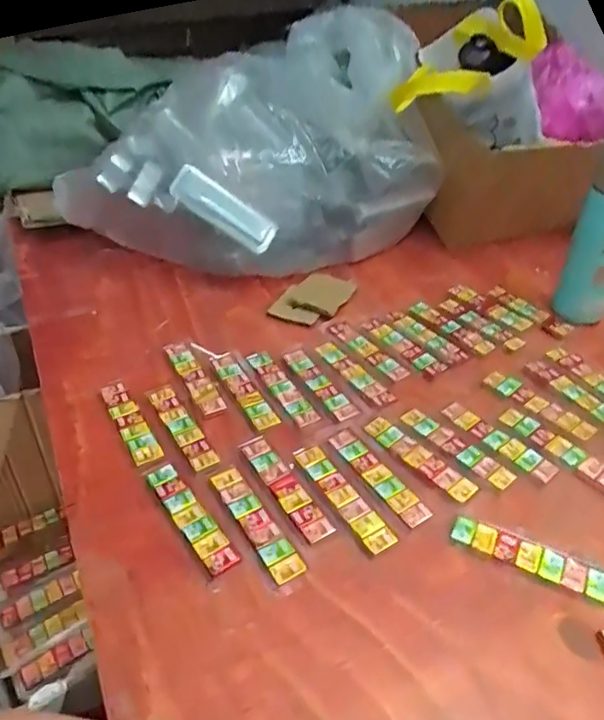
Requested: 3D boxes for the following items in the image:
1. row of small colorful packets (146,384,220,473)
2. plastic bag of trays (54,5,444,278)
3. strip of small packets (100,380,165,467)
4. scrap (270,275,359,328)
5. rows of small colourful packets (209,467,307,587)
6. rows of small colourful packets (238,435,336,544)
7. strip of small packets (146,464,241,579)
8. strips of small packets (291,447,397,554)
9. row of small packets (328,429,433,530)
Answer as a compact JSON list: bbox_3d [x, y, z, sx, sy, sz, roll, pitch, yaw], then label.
[{"bbox_3d":[-0.115,0.062,0.546,0.025,0.008,0.116,-21,43,-24],"label":"row of small colorful packets"},{"bbox_3d":[-0.061,-0.277,0.774,0.469,0.258,0.255,-20,43,-23],"label":"plastic bag of trays"},{"bbox_3d":[-0.165,0.059,0.552,0.027,0.010,0.112,-22,44,-25],"label":"strip of small packets"},{"bbox_3d":[0.016,-0.081,0.721,0.072,0.013,0.107,17,42,20],"label":"scrap"},{"bbox_3d":[-0.038,0.131,0.467,0.026,0.005,0.116,-22,44,-25],"label":"rows of small colourful packets"},{"bbox_3d":[-0.015,0.108,0.496,0.026,0.005,0.118,-23,44,-25],"label":"rows of small colourful packets"},{"bbox_3d":[-0.091,0.127,0.469,0.025,0.009,0.115,-25,45,-28],"label":"strip of small packets"},{"bbox_3d":[0.035,0.114,0.490,0.027,0.006,0.117,-21,44,-24],"label":"strips of small packets"},{"bbox_3d":[0.067,0.101,0.510,0.027,0.004,0.114,-24,45,-27],"label":"row of small packets"}]

